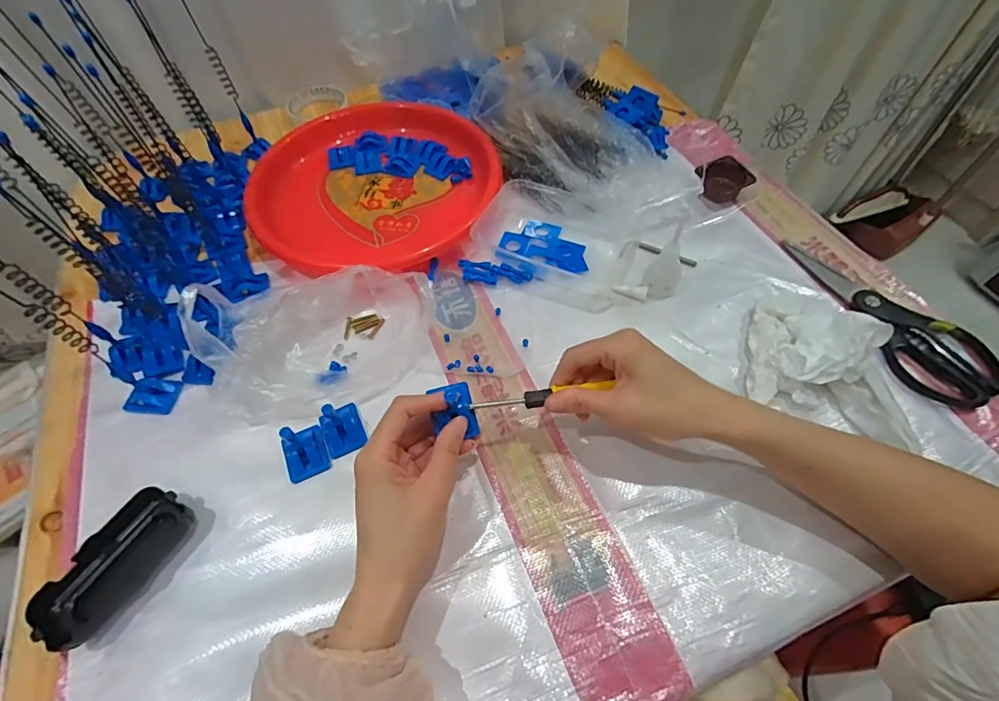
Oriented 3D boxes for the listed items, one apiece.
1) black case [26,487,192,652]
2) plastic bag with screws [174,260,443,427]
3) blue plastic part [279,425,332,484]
[{"bbox_3d":[-0.293,0.162,0.352,0.050,0.028,0.109,23,62,16],"label":"black case"},{"bbox_3d":[-0.163,-0.020,0.422,0.204,0.083,0.137,-17,59,-8],"label":"plastic bag with screws"},{"bbox_3d":[-0.167,0.086,0.393,0.034,0.026,0.040,-17,59,-8],"label":"blue plastic part"}]

